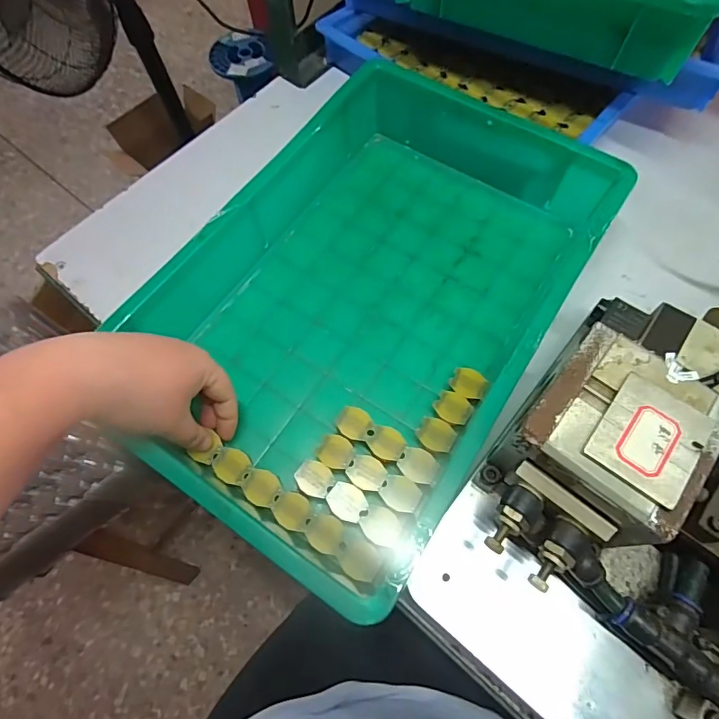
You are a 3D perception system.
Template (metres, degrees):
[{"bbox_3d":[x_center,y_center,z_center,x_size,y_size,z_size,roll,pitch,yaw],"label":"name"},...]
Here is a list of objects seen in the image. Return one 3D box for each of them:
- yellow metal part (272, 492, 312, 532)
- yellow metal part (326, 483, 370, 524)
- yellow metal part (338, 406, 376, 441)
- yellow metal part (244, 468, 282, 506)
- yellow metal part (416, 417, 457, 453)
[{"bbox_3d":[-0.051,0.116,0.351,0.030,0.004,0.025,34,72,15],"label":"yellow metal part"},{"bbox_3d":[-0.009,0.109,0.353,0.031,0.004,0.025,33,72,15],"label":"yellow metal part"},{"bbox_3d":[-0.002,0.053,0.378,0.028,0.004,0.025,21,72,6],"label":"yellow metal part"},{"bbox_3d":[-0.077,0.100,0.359,0.029,0.004,0.025,29,71,14],"label":"yellow metal part"},{"bbox_3d":[0.063,0.062,0.374,0.029,0.007,0.025,27,70,13],"label":"yellow metal part"}]

